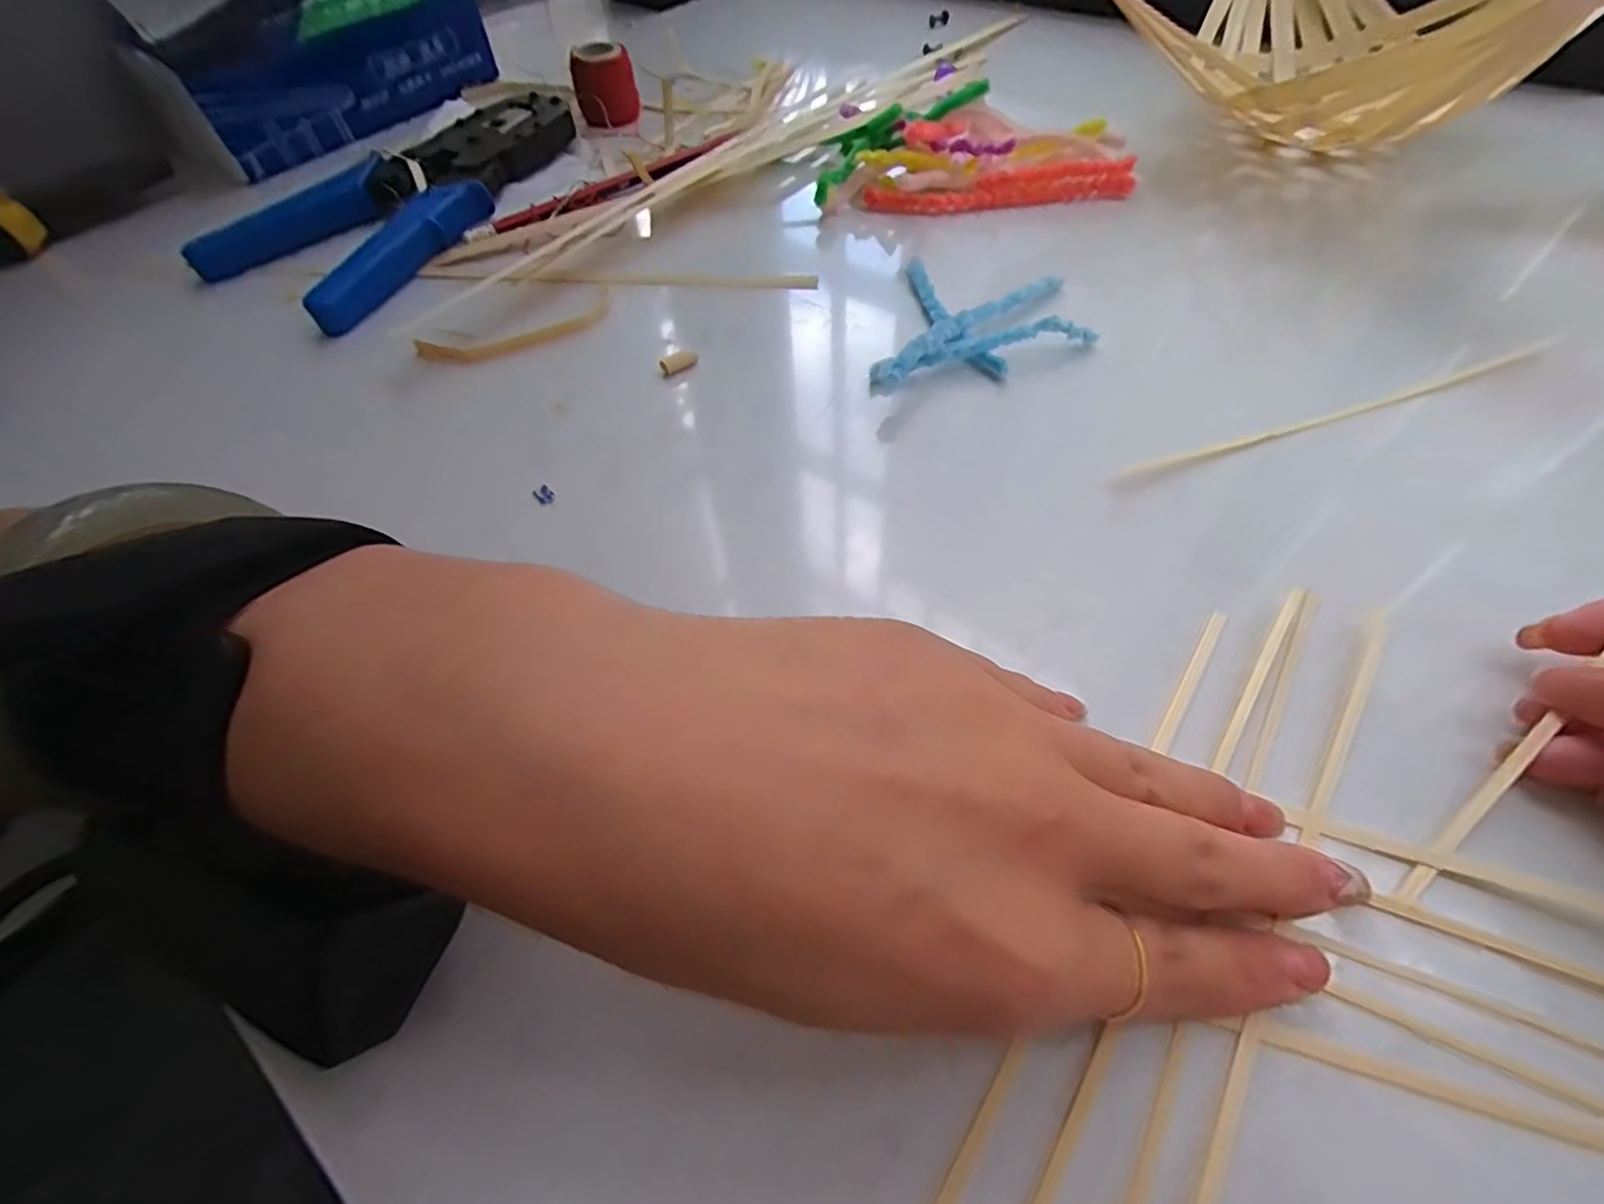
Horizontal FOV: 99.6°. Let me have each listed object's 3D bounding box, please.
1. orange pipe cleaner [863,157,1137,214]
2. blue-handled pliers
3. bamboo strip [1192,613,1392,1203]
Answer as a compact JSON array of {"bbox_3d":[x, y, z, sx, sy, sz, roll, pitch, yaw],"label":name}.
[{"bbox_3d":[0.093,-0.194,0.319,0.123,0.015,0.014,-3,56,3],"label":"orange pipe cleaner"},{"bbox_3d":[-0.194,-0.209,0.341,0.097,0.017,0.191,24,61,20],"label":"blue-handled pliers"},{"bbox_3d":[0.102,0.064,0.142,0.005,0.006,0.169,29,63,22],"label":"bamboo strip"}]

